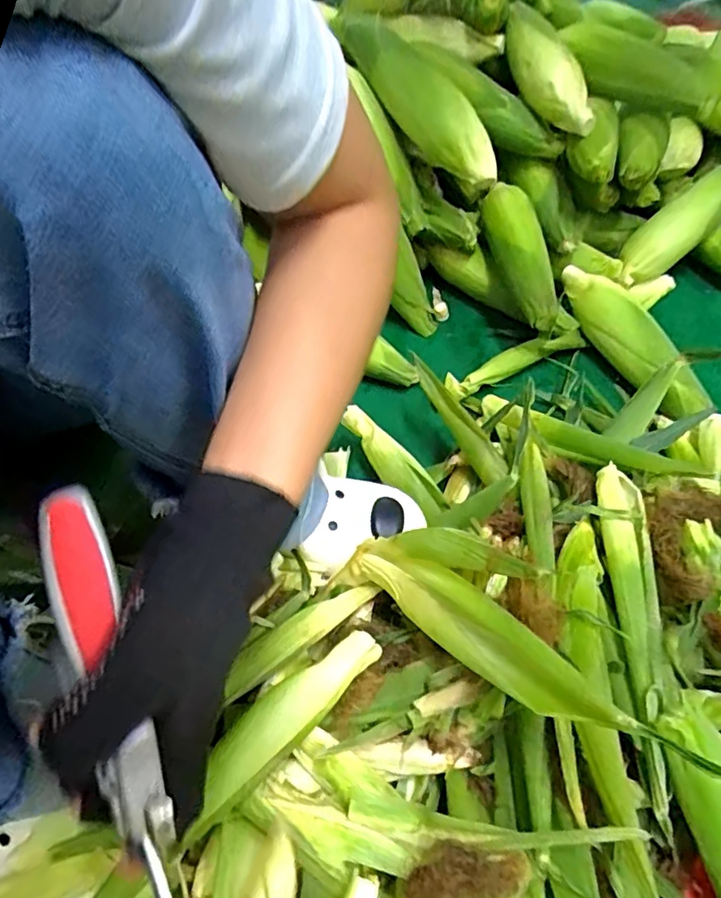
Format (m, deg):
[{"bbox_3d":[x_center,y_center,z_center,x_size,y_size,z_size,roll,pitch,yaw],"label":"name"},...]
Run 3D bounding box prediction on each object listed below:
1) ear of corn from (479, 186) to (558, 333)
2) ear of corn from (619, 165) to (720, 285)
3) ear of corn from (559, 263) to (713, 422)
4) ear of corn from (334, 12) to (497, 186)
[{"bbox_3d":[0.188,-0.231,0.649,0.059,0.047,0.211,-3,57,2],"label":"ear of corn"},{"bbox_3d":[0.421,-0.301,0.695,0.242,0.049,0.065,-41,61,7],"label":"ear of corn"},{"bbox_3d":[0.309,-0.128,0.640,0.064,0.062,0.237,-17,58,-7],"label":"ear of corn"},{"bbox_3d":[0.063,-0.410,0.633,0.060,0.082,0.258,-35,79,-18],"label":"ear of corn"}]

